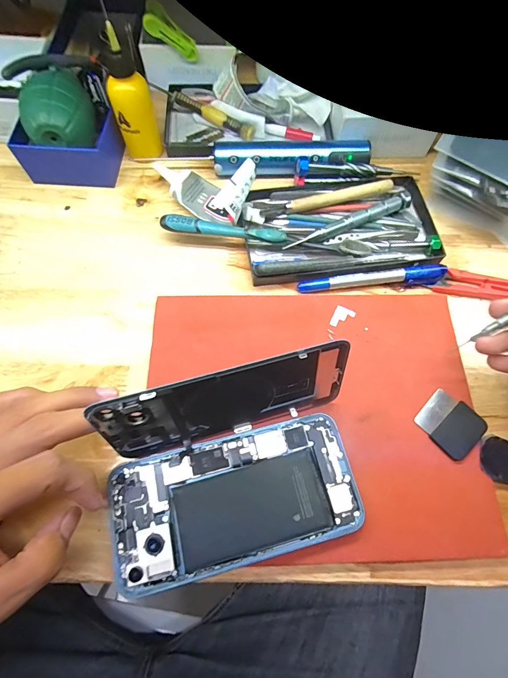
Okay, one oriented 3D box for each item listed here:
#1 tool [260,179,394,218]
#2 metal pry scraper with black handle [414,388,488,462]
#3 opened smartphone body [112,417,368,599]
[{"bbox_3d":[0.069,-0.131,0.314,0.126,0.010,0.012,-14,69,-6],"label":"tool"},{"bbox_3d":[0.147,0.062,0.251,0.039,0.004,0.042,-41,74,-16],"label":"metal pry scraper with black handle"},{"bbox_3d":[-0.012,0.106,0.226,0.158,0.012,0.078,-14,69,-6],"label":"opened smartphone body"}]

